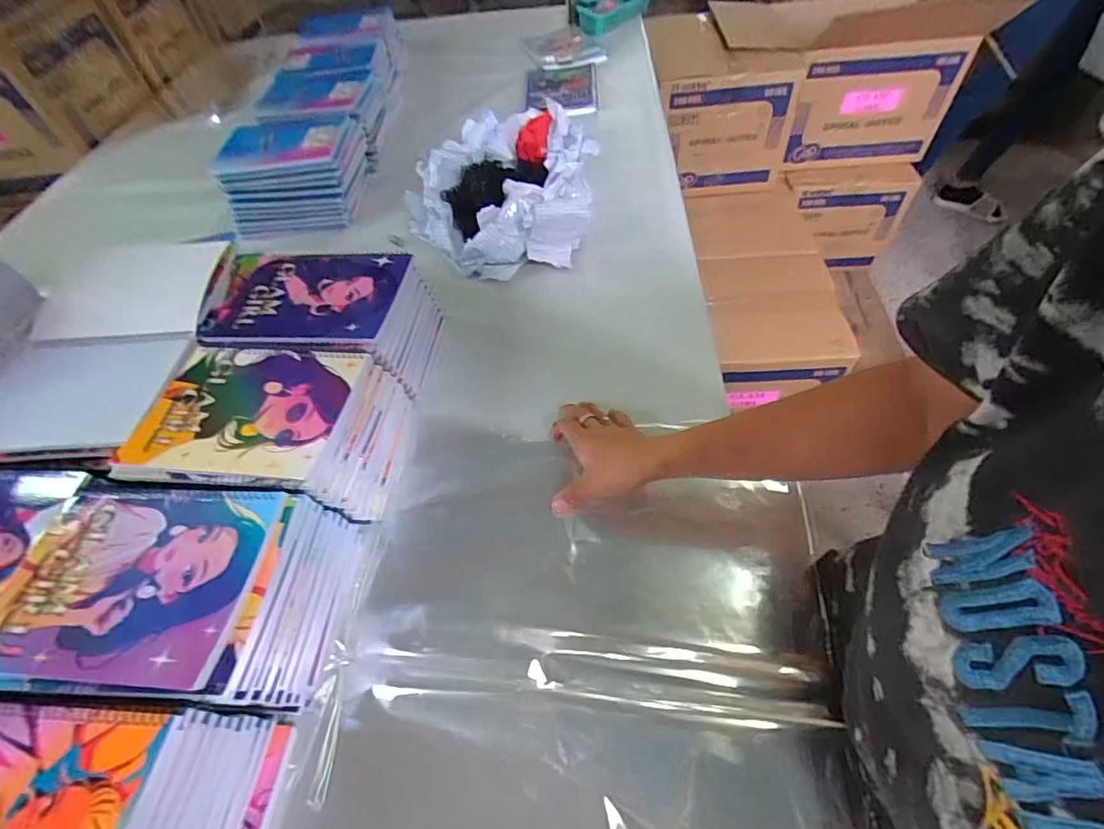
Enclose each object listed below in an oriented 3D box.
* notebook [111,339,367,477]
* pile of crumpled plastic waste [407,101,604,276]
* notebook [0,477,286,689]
[{"bbox_3d":[-0.295,-0.009,0.485,0.205,0.006,0.148,3,53,8],"label":"notebook"},{"bbox_3d":[-0.050,-0.335,0.771,0.281,0.118,0.268,-3,52,4],"label":"pile of crumpled plastic waste"},{"bbox_3d":[-0.326,0.120,0.391,0.198,0.009,0.153,0,52,6],"label":"notebook"}]

